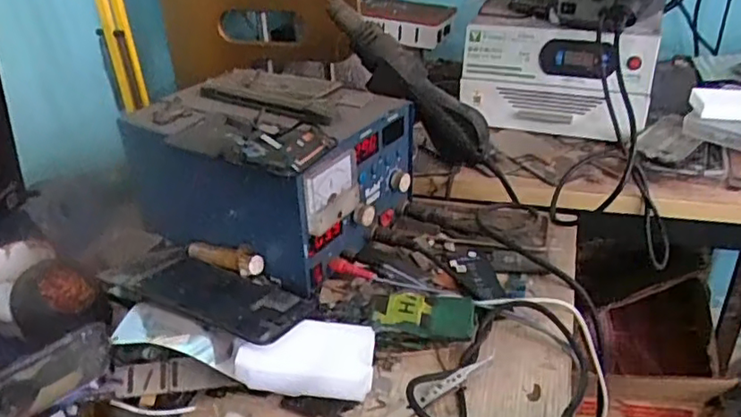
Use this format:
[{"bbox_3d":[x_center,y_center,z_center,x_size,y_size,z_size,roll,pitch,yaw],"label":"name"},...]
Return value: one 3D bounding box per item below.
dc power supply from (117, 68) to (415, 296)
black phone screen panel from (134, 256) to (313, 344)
[{"bbox_3d":[-0.097,-0.052,0.613,0.230,0.123,0.193,18,36,31],"label":"dc power supply"},{"bbox_3d":[-0.124,0.067,0.506,0.149,0.013,0.078,13,34,25],"label":"black phone screen panel"}]

